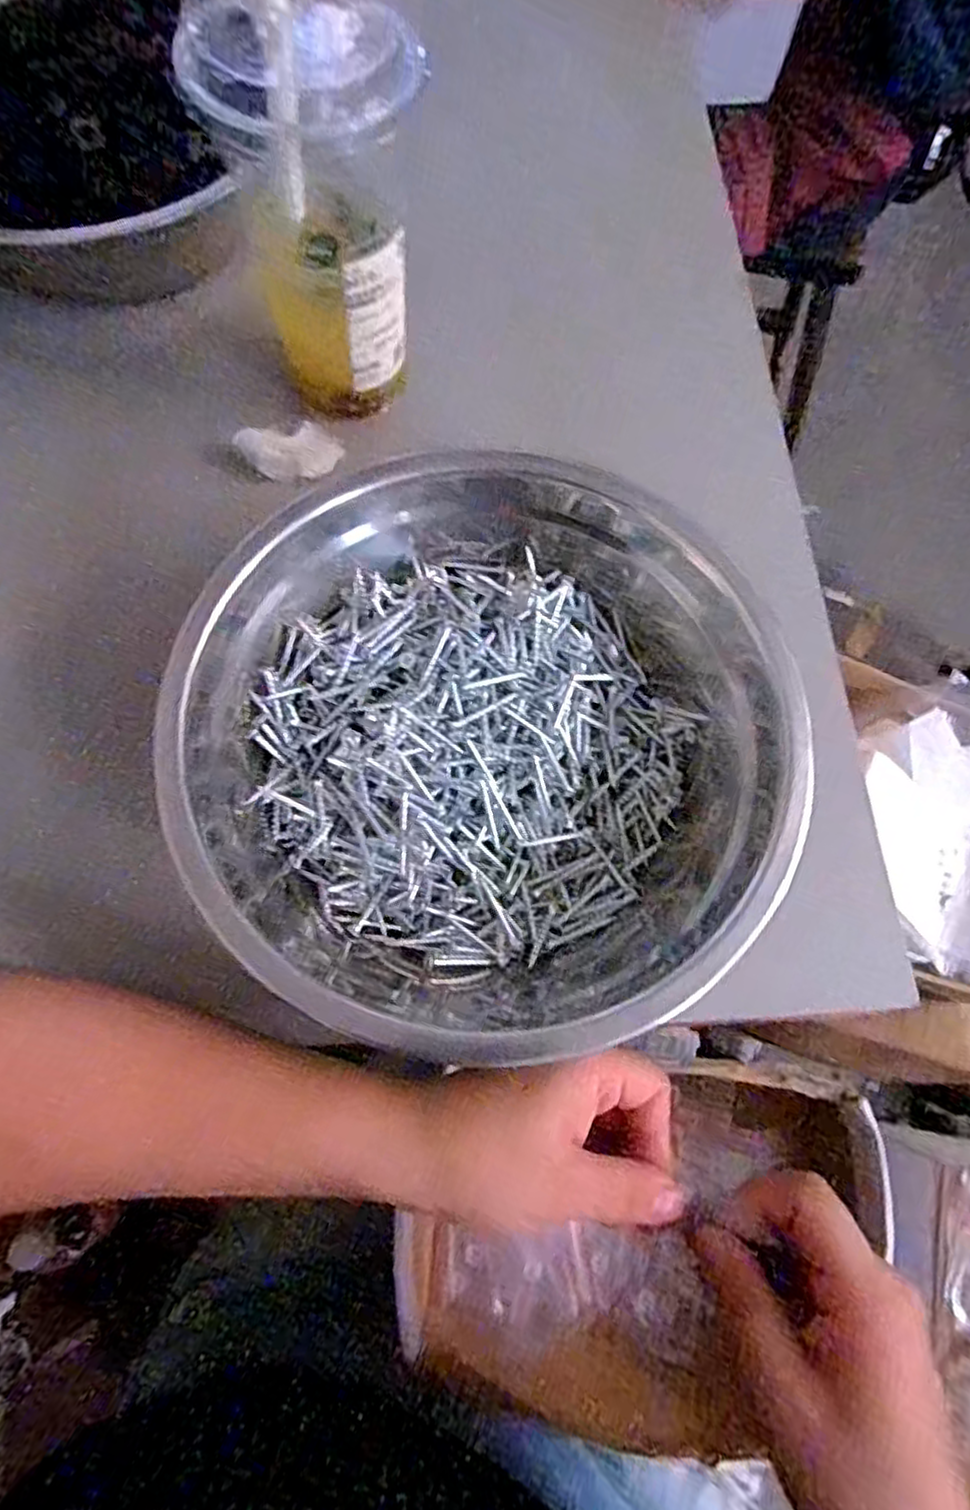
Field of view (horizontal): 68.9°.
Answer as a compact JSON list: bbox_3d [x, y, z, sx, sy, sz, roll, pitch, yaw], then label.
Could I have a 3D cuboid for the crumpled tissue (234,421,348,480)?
[{"bbox_3d":[-0.107,-0.168,0.390,0.054,0.016,0.029,-12,71,-6],"label":"crumpled tissue"}]

